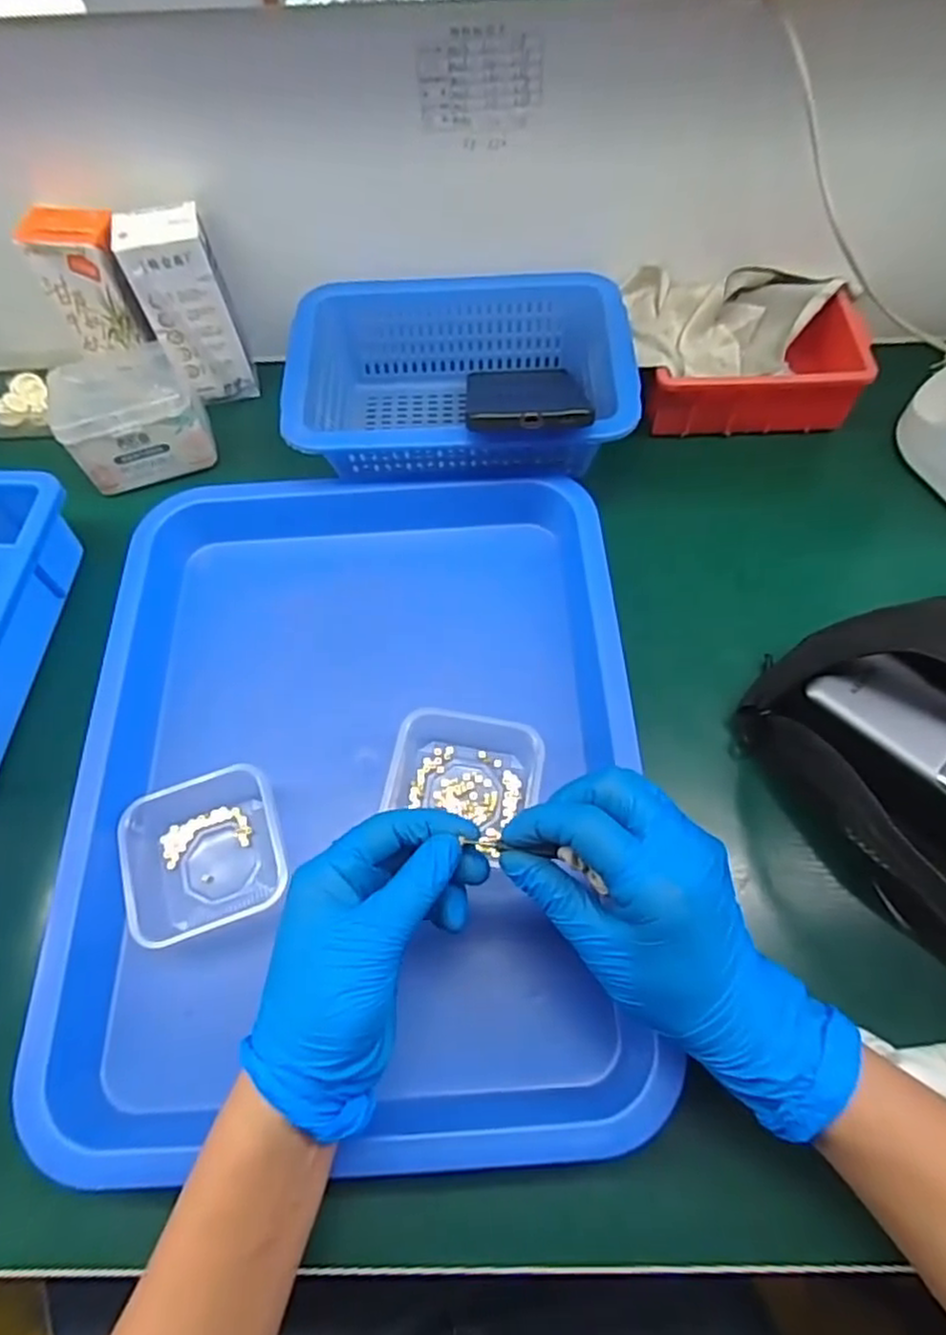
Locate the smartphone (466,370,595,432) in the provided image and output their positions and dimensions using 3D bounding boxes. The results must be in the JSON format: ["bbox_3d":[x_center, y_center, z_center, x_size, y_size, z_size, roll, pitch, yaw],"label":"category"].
[{"bbox_3d":[0.037,-0.181,0.478,0.081,0.013,0.153,-1,30,1],"label":"smartphone"}]

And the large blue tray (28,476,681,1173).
[{"bbox_3d":[-0.063,0.048,0.421,0.297,0.067,0.406,-4,62,0],"label":"large blue tray"}]

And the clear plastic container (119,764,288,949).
[{"bbox_3d":[-0.145,0.097,0.379,0.078,0.029,0.089,-14,63,-5],"label":"clear plastic container"}]

